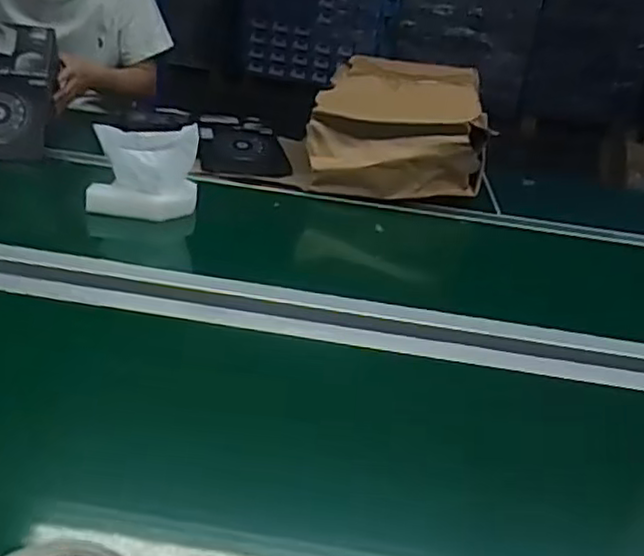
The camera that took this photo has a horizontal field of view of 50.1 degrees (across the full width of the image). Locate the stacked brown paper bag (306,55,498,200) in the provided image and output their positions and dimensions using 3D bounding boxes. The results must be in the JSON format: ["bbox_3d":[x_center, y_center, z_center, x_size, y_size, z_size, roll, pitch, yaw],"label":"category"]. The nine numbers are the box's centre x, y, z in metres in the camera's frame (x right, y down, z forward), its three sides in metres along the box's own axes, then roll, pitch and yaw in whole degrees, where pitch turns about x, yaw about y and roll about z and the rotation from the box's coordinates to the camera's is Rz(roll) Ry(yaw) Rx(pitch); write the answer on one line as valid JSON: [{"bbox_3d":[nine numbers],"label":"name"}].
[{"bbox_3d":[0.146,-0.307,1.390,0.330,0.190,0.382,7,27,-2],"label":"stacked brown paper bag"}]

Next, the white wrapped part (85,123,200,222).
[{"bbox_3d":[-0.298,-0.177,1.154,0.175,0.140,0.084,-2,29,-18],"label":"white wrapped part"}]

